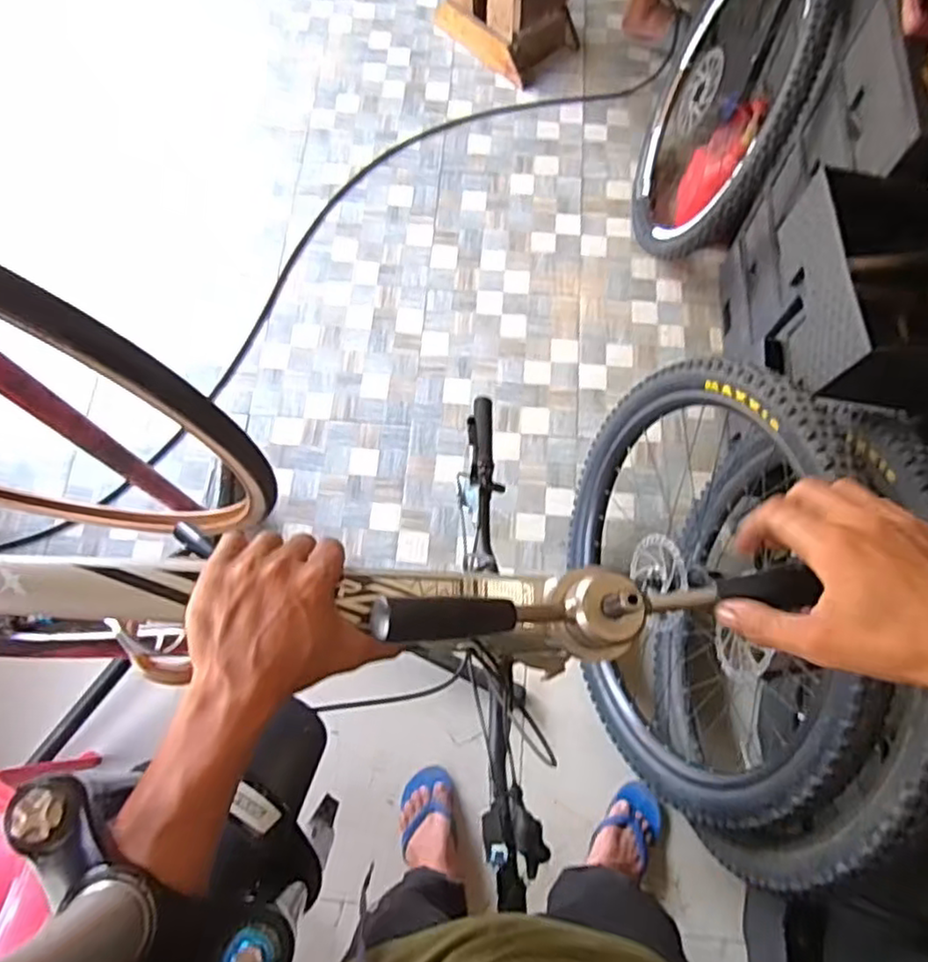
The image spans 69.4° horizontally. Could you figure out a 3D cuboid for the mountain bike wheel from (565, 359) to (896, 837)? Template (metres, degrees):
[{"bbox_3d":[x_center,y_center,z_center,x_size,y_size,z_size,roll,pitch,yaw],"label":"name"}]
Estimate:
[{"bbox_3d":[0.365,0.166,1.098,0.067,0.685,0.724,2,62,-19],"label":"mountain bike wheel"}]

